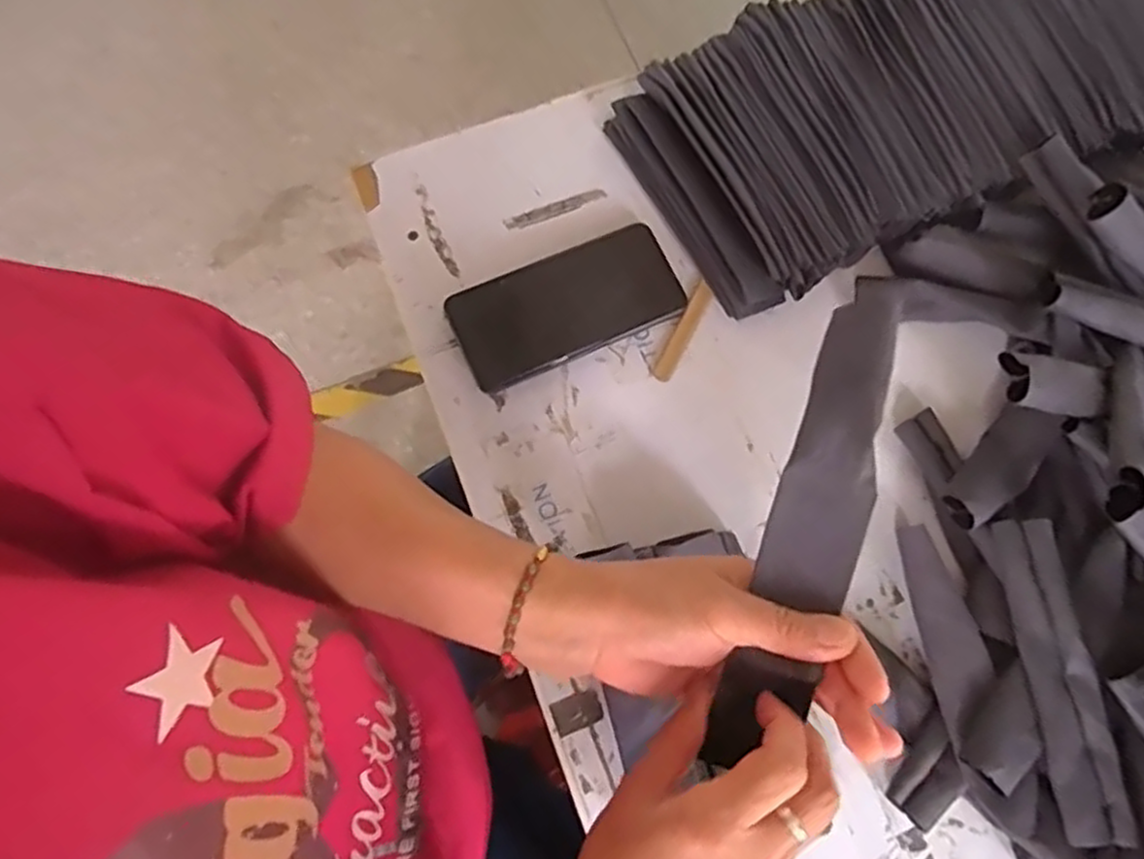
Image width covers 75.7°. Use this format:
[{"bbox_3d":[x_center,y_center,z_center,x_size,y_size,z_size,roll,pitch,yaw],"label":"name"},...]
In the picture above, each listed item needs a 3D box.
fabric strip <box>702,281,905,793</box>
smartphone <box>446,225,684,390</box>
[{"bbox_3d":[0.113,0.048,0.349,0.040,0.031,0.230,18,87,4],"label":"fabric strip"},{"bbox_3d":[-0.004,-0.091,0.541,0.165,0.015,0.076,-24,78,-6],"label":"smartphone"}]

